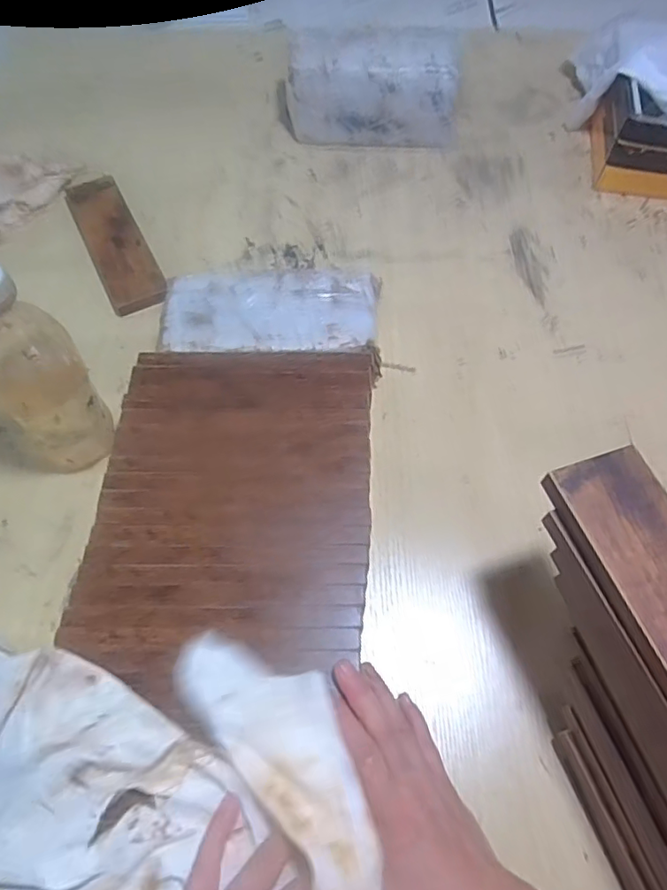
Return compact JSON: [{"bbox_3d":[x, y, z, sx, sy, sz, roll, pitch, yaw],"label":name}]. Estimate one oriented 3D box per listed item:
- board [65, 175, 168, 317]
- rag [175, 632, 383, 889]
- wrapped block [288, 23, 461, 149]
[{"bbox_3d":[-0.253,-0.234,0.658,0.061,0.020,0.227,-25,64,-13],"label":"board"},{"bbox_3d":[-0.026,0.185,0.348,0.072,0.030,0.185,-34,57,-17],"label":"rag"},{"bbox_3d":[0.047,-0.454,0.726,0.214,0.108,0.088,2,62,1],"label":"wrapped block"}]

